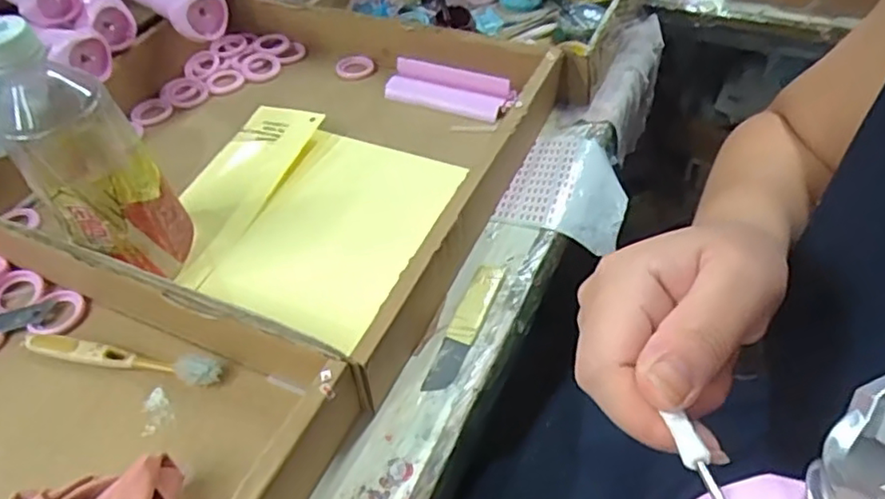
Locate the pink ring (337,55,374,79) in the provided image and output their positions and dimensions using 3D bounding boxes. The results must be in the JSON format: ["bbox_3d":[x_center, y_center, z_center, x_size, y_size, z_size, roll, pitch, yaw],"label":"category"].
[{"bbox_3d":[-0.086,-0.179,0.624,0.038,0.012,0.028,-19,51,-14],"label":"pink ring"}]

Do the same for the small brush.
[{"bbox_3d":[-0.203,0.065,0.404,0.137,0.016,0.024,10,50,9],"label":"small brush"}]

